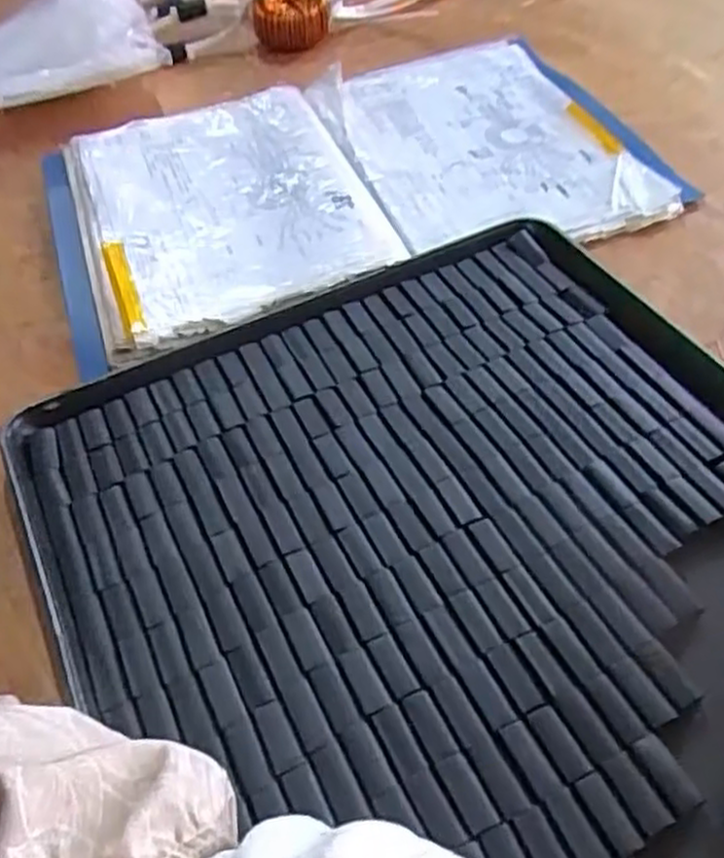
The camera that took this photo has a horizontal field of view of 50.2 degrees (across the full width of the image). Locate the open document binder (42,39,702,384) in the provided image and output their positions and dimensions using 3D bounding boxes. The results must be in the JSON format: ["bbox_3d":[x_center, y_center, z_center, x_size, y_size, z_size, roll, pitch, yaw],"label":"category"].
[{"bbox_3d":[-0.017,-0.211,0.641,0.473,0.034,0.310,-18,52,-12],"label":"open document binder"}]

